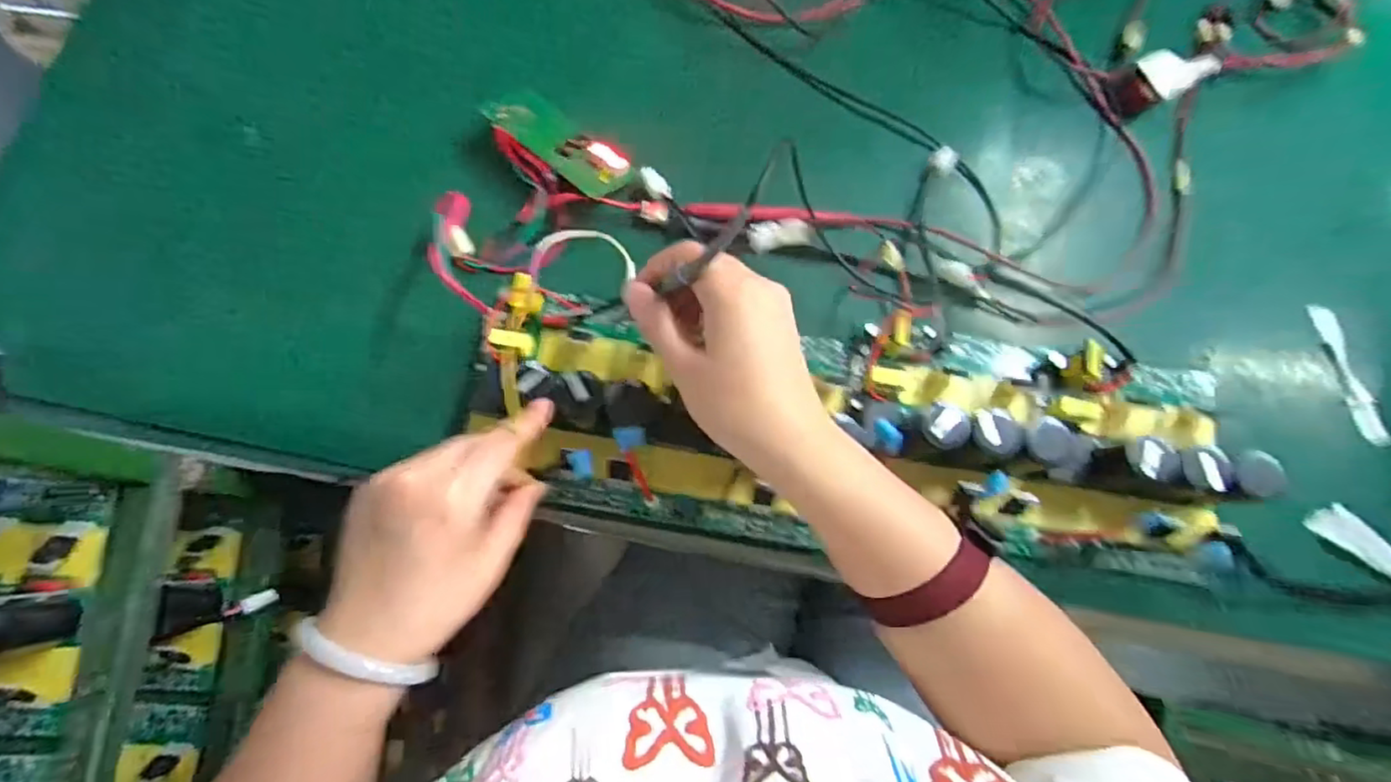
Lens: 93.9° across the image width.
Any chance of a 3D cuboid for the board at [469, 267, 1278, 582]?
[{"bbox_3d":[0.111,0.027,0.412,0.466,0.082,0.135,6,76,0],"label":"board"}]

